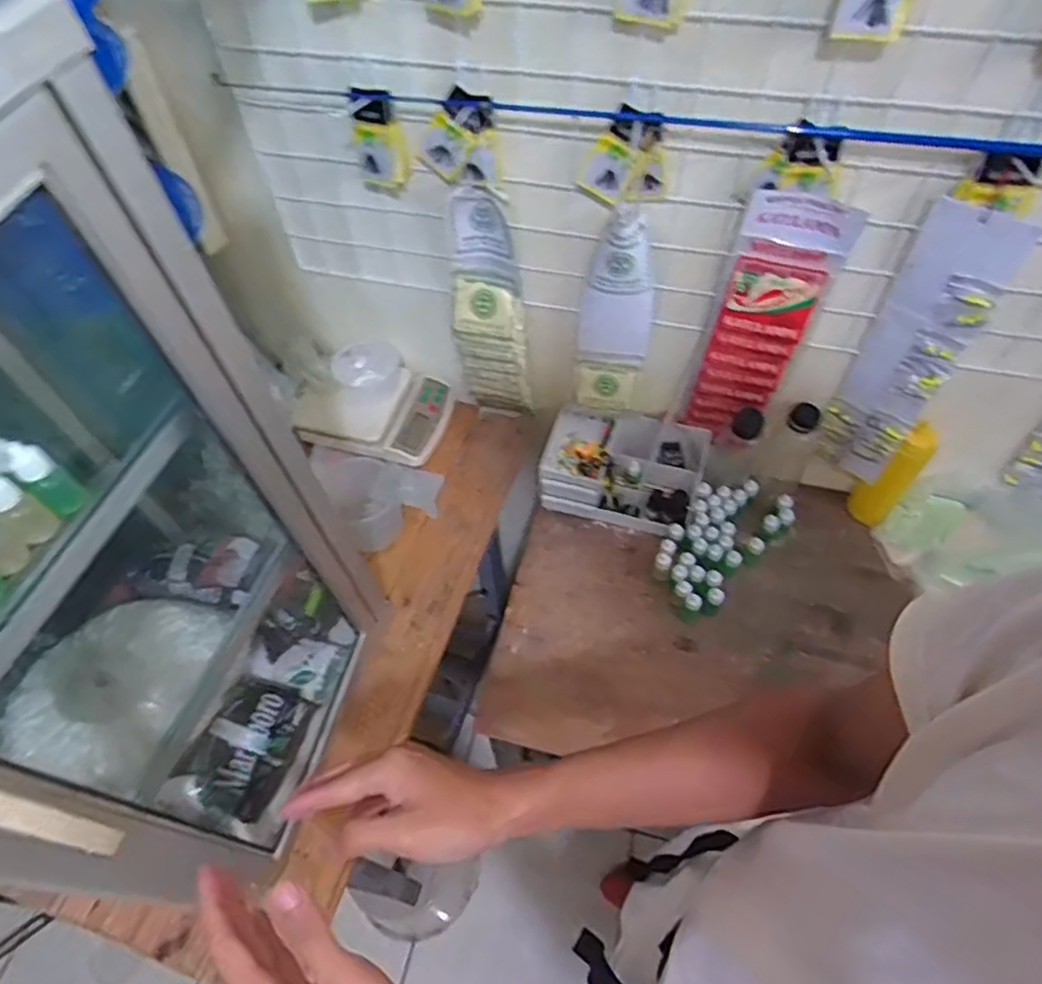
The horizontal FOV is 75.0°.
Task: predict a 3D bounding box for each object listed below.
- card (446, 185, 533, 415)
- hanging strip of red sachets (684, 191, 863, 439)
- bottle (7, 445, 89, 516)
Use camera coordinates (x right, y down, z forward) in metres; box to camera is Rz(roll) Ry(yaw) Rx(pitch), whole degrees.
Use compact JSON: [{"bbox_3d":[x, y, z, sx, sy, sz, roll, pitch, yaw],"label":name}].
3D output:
[{"bbox_3d":[-0.041,-0.224,0.939,0.107,0.371,0.044,10,57,8],"label":"card"},{"bbox_3d":[0.296,-0.197,0.847,0.122,0.361,0.033,19,58,14],"label":"hanging strip of red sachets"},{"bbox_3d":[-0.287,-0.008,0.411,0.019,0.050,0.023,32,62,21],"label":"bottle"}]

